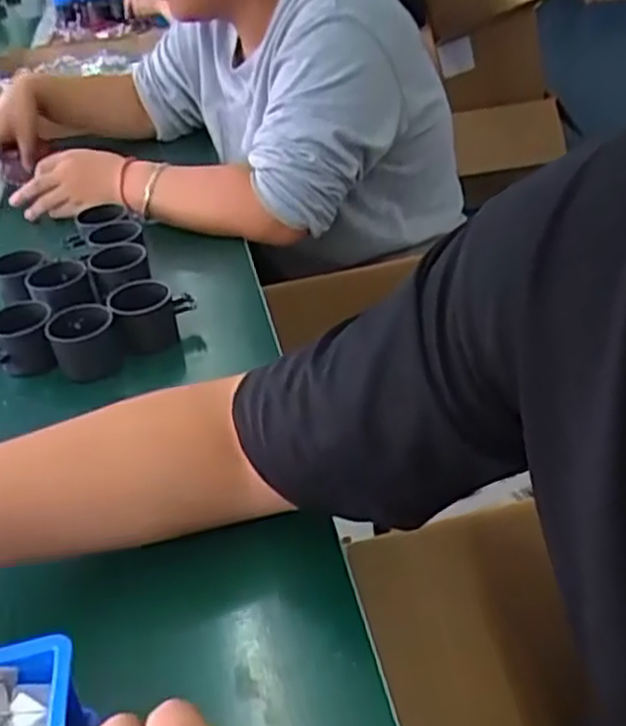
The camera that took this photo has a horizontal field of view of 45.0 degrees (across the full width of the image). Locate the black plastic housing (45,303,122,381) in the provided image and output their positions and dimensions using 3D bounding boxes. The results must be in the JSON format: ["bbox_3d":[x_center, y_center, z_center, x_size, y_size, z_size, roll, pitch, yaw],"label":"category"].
[{"bbox_3d":[-0.201,-0.019,0.670,0.058,0.044,0.055,-19,38,-15],"label":"black plastic housing"}]

